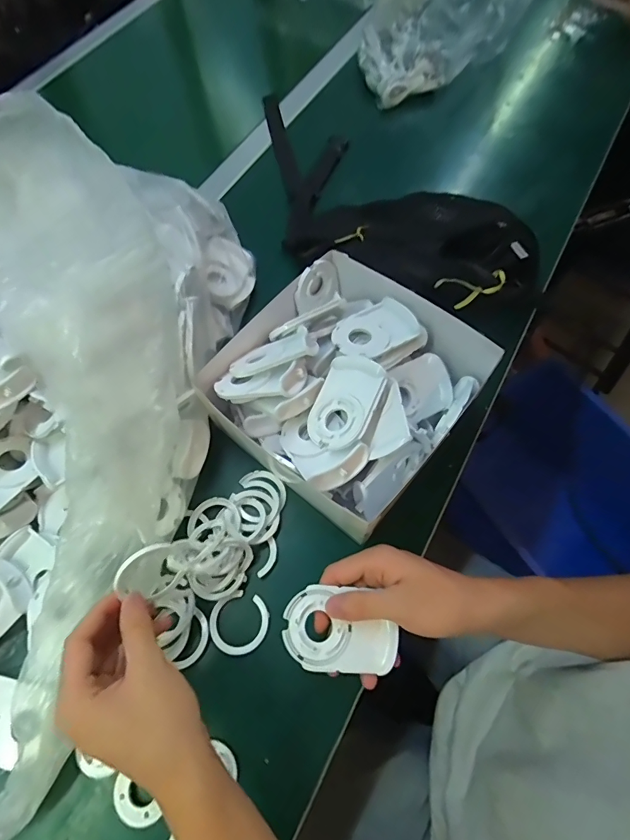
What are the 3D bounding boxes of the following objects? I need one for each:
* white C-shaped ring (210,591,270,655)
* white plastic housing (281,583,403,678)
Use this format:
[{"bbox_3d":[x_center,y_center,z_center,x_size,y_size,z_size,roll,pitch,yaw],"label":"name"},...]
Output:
[{"bbox_3d":[-0.067,0.177,0.380,0.050,0.007,0.050,-1,65,3],"label":"white C-shaped ring"},{"bbox_3d":[0.020,0.155,0.321,0.081,0.017,0.055,2,65,4],"label":"white plastic housing"}]

